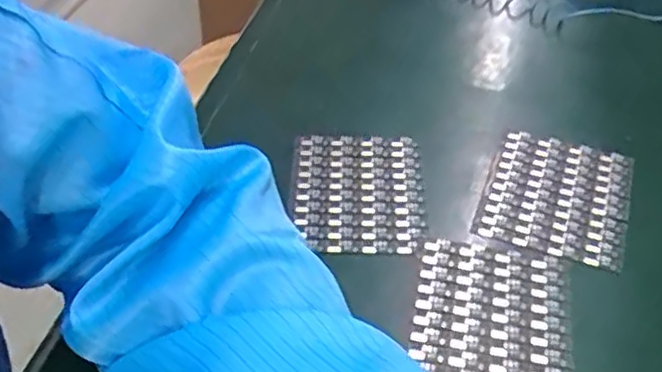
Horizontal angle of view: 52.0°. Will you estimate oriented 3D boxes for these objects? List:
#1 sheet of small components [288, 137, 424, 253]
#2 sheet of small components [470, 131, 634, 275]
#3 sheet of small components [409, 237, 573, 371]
[{"bbox_3d":[0.015,0.003,0.417,0.081,0.004,0.095,1,44,2],"label":"sheet of small components"},{"bbox_3d":[0.137,0.004,0.411,0.083,0.004,0.093,15,46,16],"label":"sheet of small components"},{"bbox_3d":[0.082,0.070,0.347,0.078,0.005,0.095,8,45,9],"label":"sheet of small components"}]

